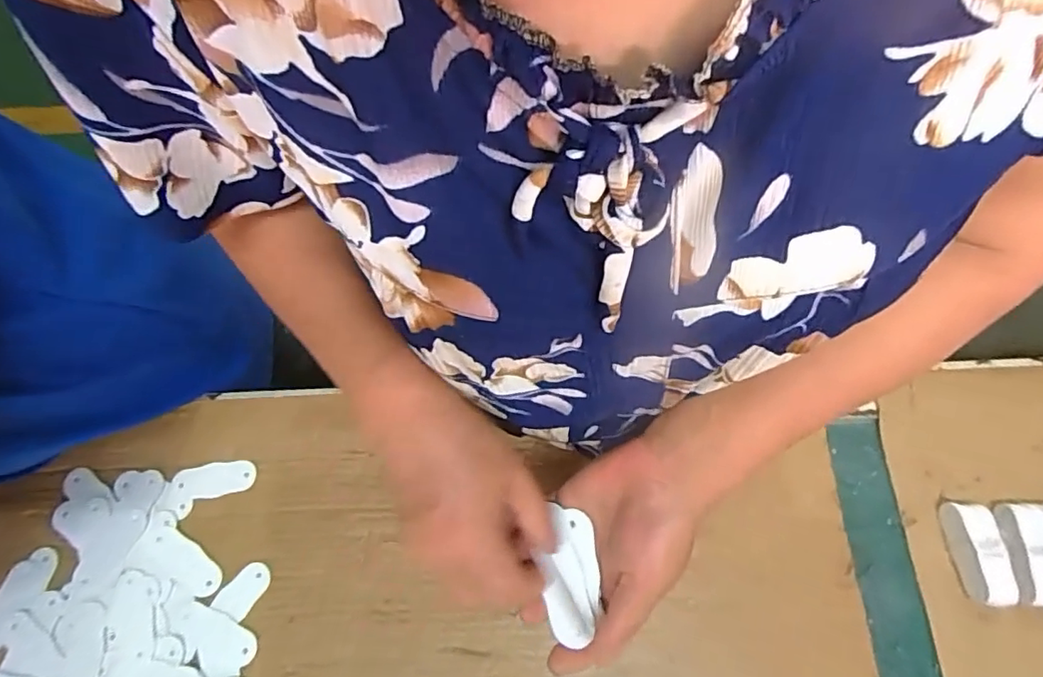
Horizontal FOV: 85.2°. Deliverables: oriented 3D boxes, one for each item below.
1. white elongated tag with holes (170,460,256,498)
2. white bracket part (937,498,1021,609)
[{"bbox_3d":[-0.276,0.126,0.507,0.073,0.004,0.029,-6,68,0],"label":"white elongated tag with holes"},{"bbox_3d":[0.367,0.172,0.459,0.026,0.031,0.077,-4,68,0],"label":"white bracket part"}]

